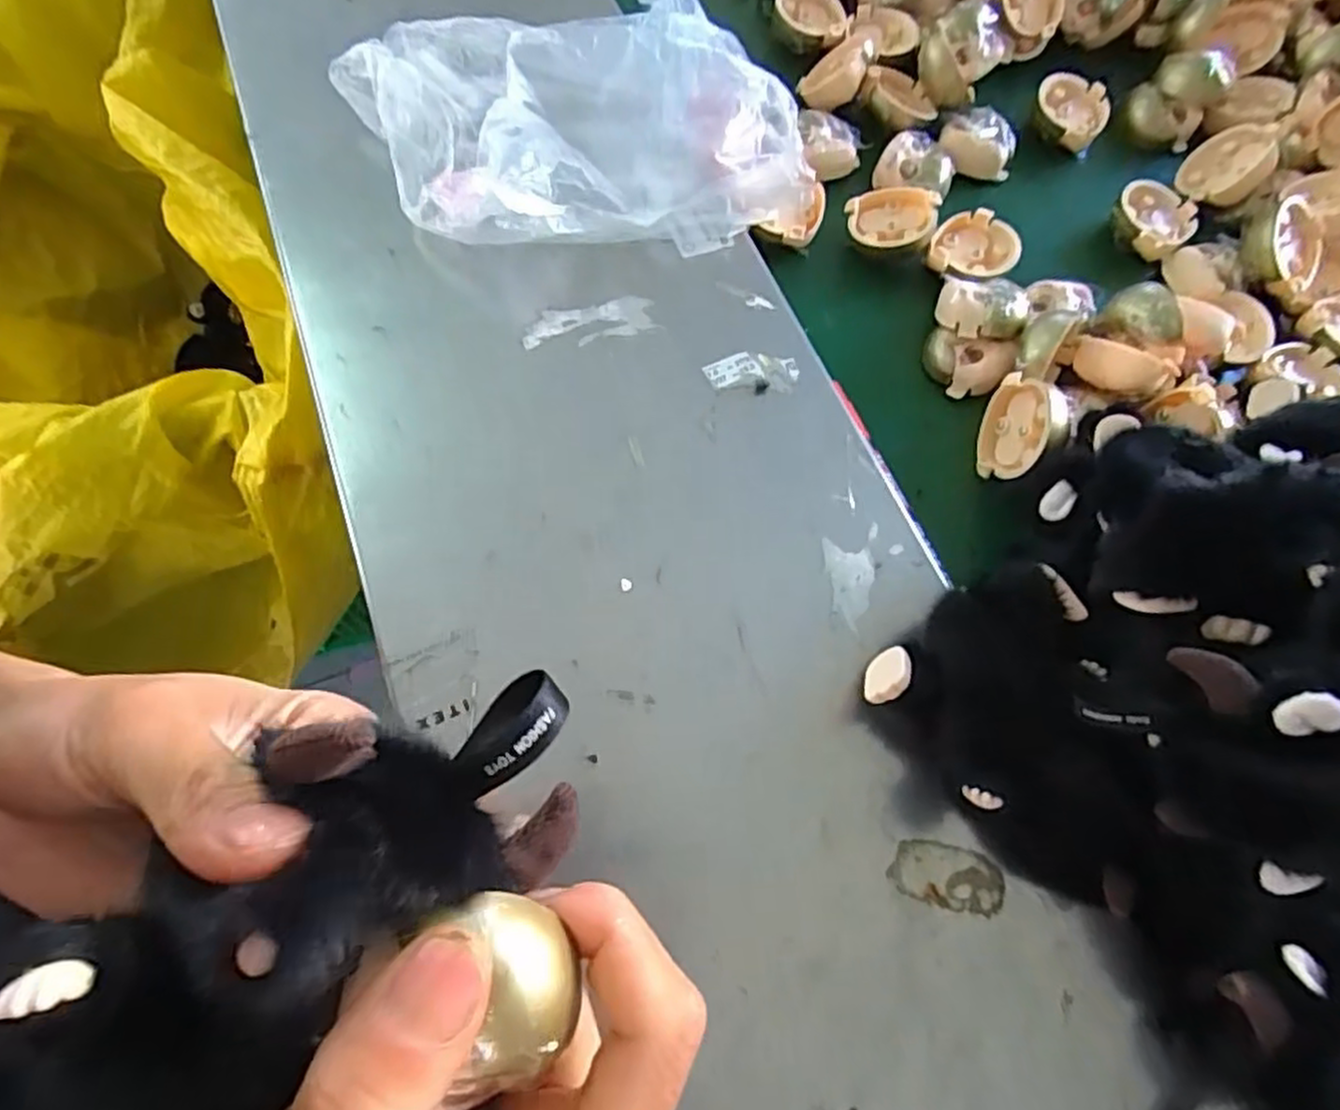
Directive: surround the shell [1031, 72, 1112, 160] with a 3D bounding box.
[{"bbox_3d":[0.260,-0.288,0.483,0.046,0.024,0.046,29,69,11],"label":"shell"}]

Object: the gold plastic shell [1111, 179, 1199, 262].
[{"bbox_3d":[0.292,-0.202,0.448,0.046,0.025,0.052,34,70,13],"label":"gold plastic shell"}]

